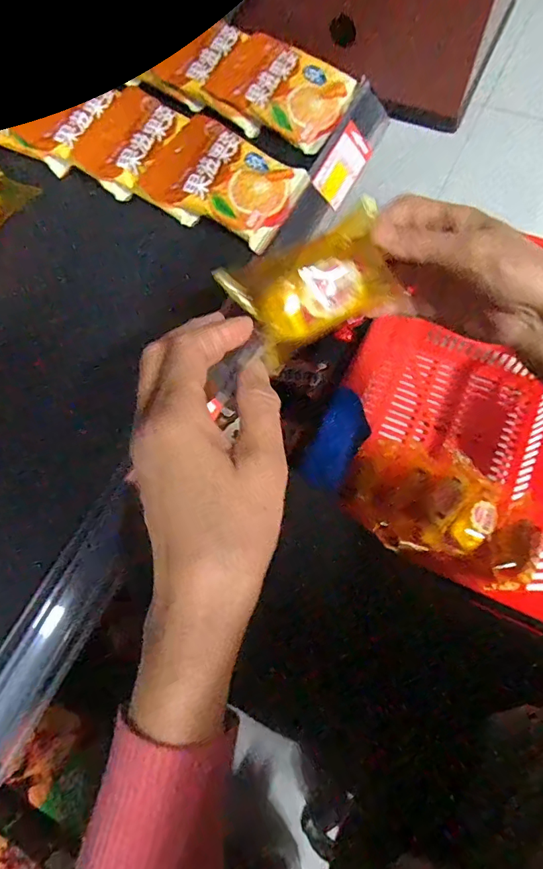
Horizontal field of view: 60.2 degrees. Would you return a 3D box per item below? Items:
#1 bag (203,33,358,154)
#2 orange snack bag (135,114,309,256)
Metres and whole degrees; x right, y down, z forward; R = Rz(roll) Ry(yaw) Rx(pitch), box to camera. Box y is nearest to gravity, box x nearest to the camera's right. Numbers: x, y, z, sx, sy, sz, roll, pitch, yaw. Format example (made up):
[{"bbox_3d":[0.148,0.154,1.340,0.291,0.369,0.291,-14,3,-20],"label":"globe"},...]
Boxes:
[{"bbox_3d":[0.012,-0.341,0.464,0.126,0.023,0.097,32,73,14],"label":"bag"},{"bbox_3d":[-0.042,-0.233,0.427,0.125,0.028,0.092,29,72,13],"label":"orange snack bag"}]

